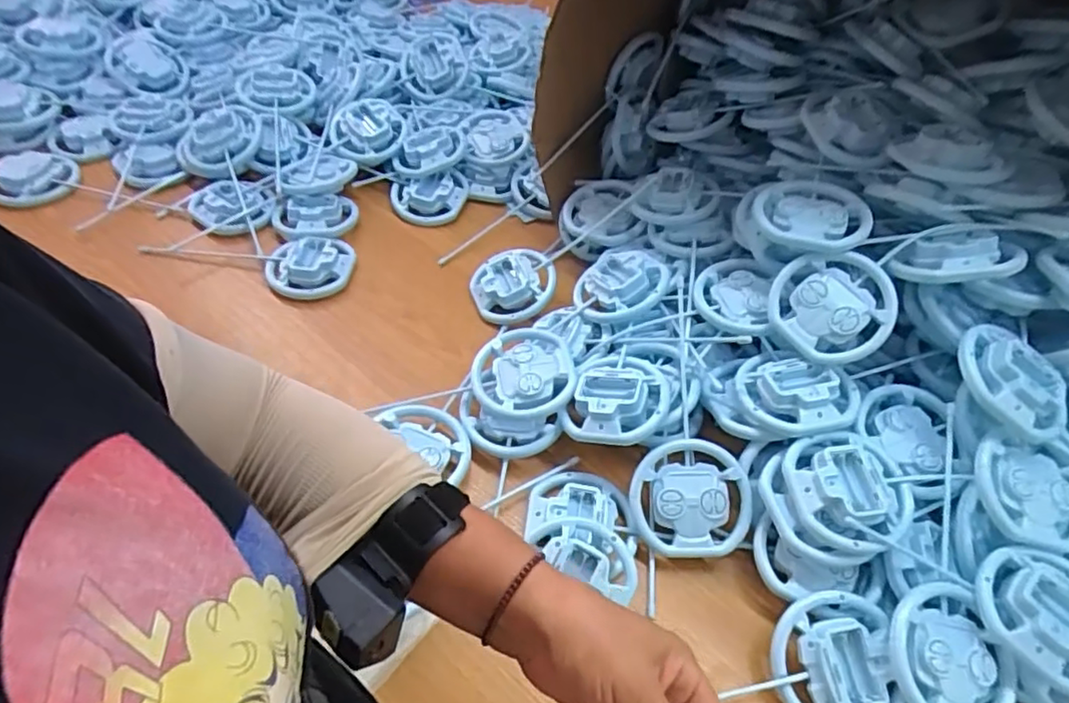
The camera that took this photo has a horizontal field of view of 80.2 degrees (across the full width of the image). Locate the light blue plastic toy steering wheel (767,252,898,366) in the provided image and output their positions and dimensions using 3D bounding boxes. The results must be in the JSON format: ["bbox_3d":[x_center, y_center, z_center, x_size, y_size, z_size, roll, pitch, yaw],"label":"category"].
[{"bbox_3d":[0.268,-0.041,0.573,0.096,0.028,0.098,-41,65,13],"label":"light blue plastic toy steering wheel"}]

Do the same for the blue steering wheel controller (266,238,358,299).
[{"bbox_3d":[-0.267,-0.099,0.757,0.099,0.028,0.084,-7,51,-12],"label":"blue steering wheel controller"}]

